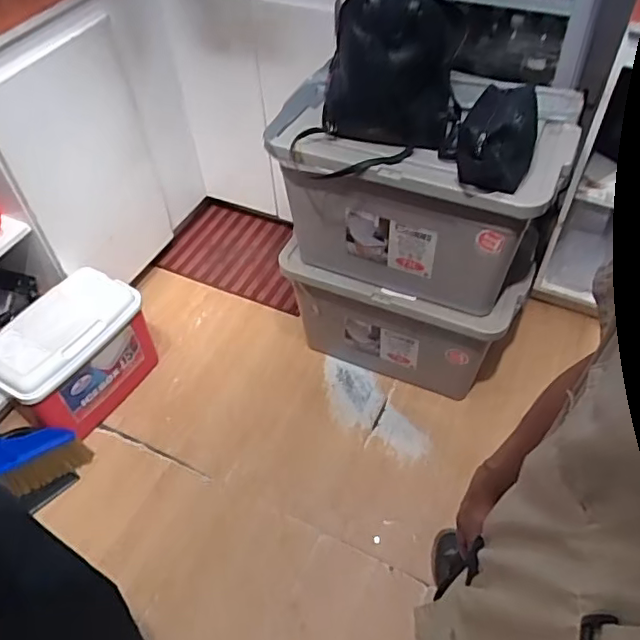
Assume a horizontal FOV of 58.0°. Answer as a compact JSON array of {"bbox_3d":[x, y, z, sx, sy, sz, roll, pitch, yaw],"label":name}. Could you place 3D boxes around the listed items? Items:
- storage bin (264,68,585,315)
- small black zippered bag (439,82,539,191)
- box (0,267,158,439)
[{"bbox_3d":[0.233,-0.319,1.398,0.623,0.386,0.454,14,52,14],"label":"storage bin"},{"bbox_3d":[0.328,-0.348,1.106,0.158,0.126,0.233,11,52,12],"label":"small black zippered bag"},{"bbox_3d":[-0.677,0.106,1.625,0.225,0.311,0.402,24,55,21],"label":"box"}]

